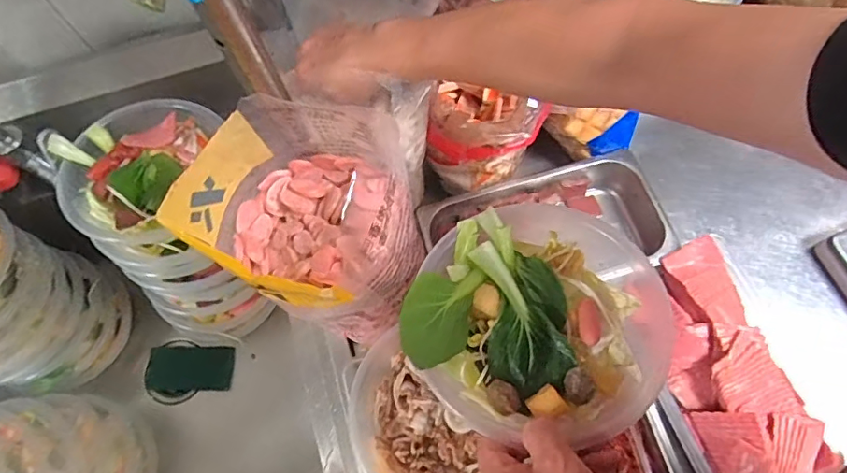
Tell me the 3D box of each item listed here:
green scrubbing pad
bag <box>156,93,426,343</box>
[{"bbox_3d":[-0.419,0.237,0.941,0.142,0.015,0.081,7,63,-10],"label":"green scrubbing pad"},{"bbox_3d":[-0.111,-0.001,0.550,0.192,0.220,0.167,22,70,12],"label":"bag"}]

